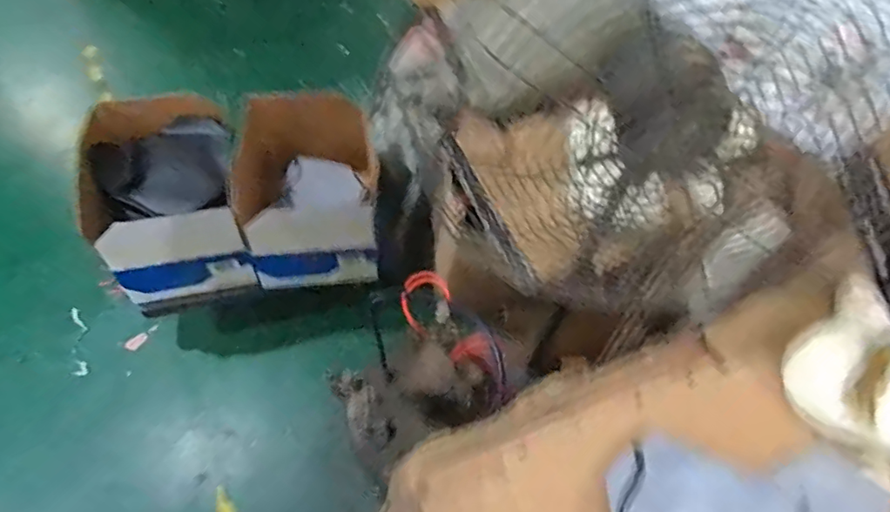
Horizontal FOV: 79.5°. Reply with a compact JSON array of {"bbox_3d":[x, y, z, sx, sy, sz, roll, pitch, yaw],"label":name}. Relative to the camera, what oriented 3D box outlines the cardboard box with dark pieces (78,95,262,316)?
[{"bbox_3d":[-0.745,-0.141,1.438,0.381,0.318,0.431,-17,59,-14],"label":"cardboard box with dark pieces"}]

